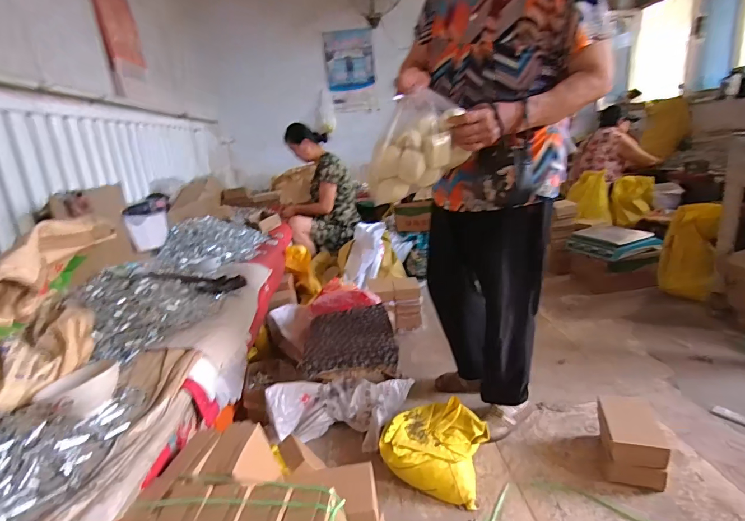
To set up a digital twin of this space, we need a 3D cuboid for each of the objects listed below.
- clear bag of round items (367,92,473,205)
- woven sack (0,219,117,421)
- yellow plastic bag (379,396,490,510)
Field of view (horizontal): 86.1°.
[{"bbox_3d":[0.094,-0.247,0.881,0.201,0.212,0.122,-4,17,5],"label":"clear bag of round items"},{"bbox_3d":[-0.755,0.115,0.867,0.200,0.336,0.408,-6,17,-4],"label":"woven sack"},{"bbox_3d":[0.172,0.517,1.118,0.276,0.118,0.264,4,19,26],"label":"yellow plastic bag"}]

